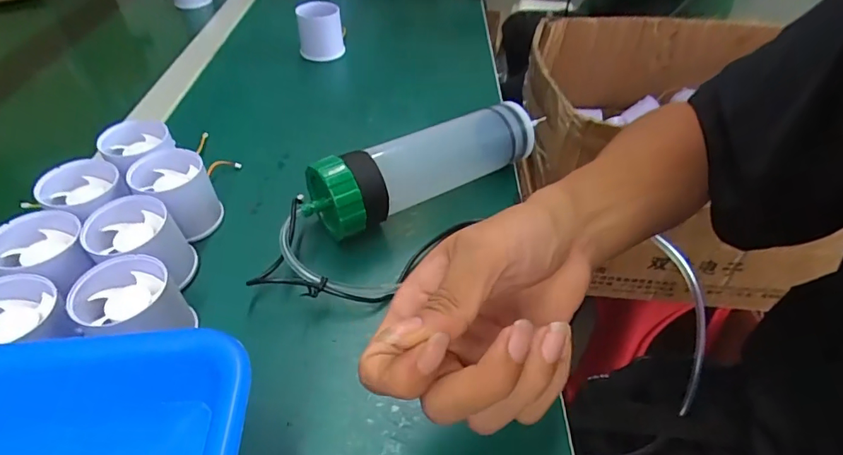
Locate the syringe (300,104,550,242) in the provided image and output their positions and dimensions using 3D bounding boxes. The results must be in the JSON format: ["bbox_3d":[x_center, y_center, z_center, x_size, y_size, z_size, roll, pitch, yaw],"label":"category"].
[{"bbox_3d":[0.009,-0.049,0.381,0.211,0.061,0.056,-23,49,-22],"label":"syringe"}]

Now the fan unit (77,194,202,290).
[{"bbox_3d":[-0.188,0.018,0.317,0.053,0.056,0.055,-14,46,-13],"label":"fan unit"}]

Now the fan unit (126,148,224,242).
[{"bbox_3d":[-0.184,-0.023,0.359,0.050,0.054,0.057,-25,49,-23],"label":"fan unit"}]

